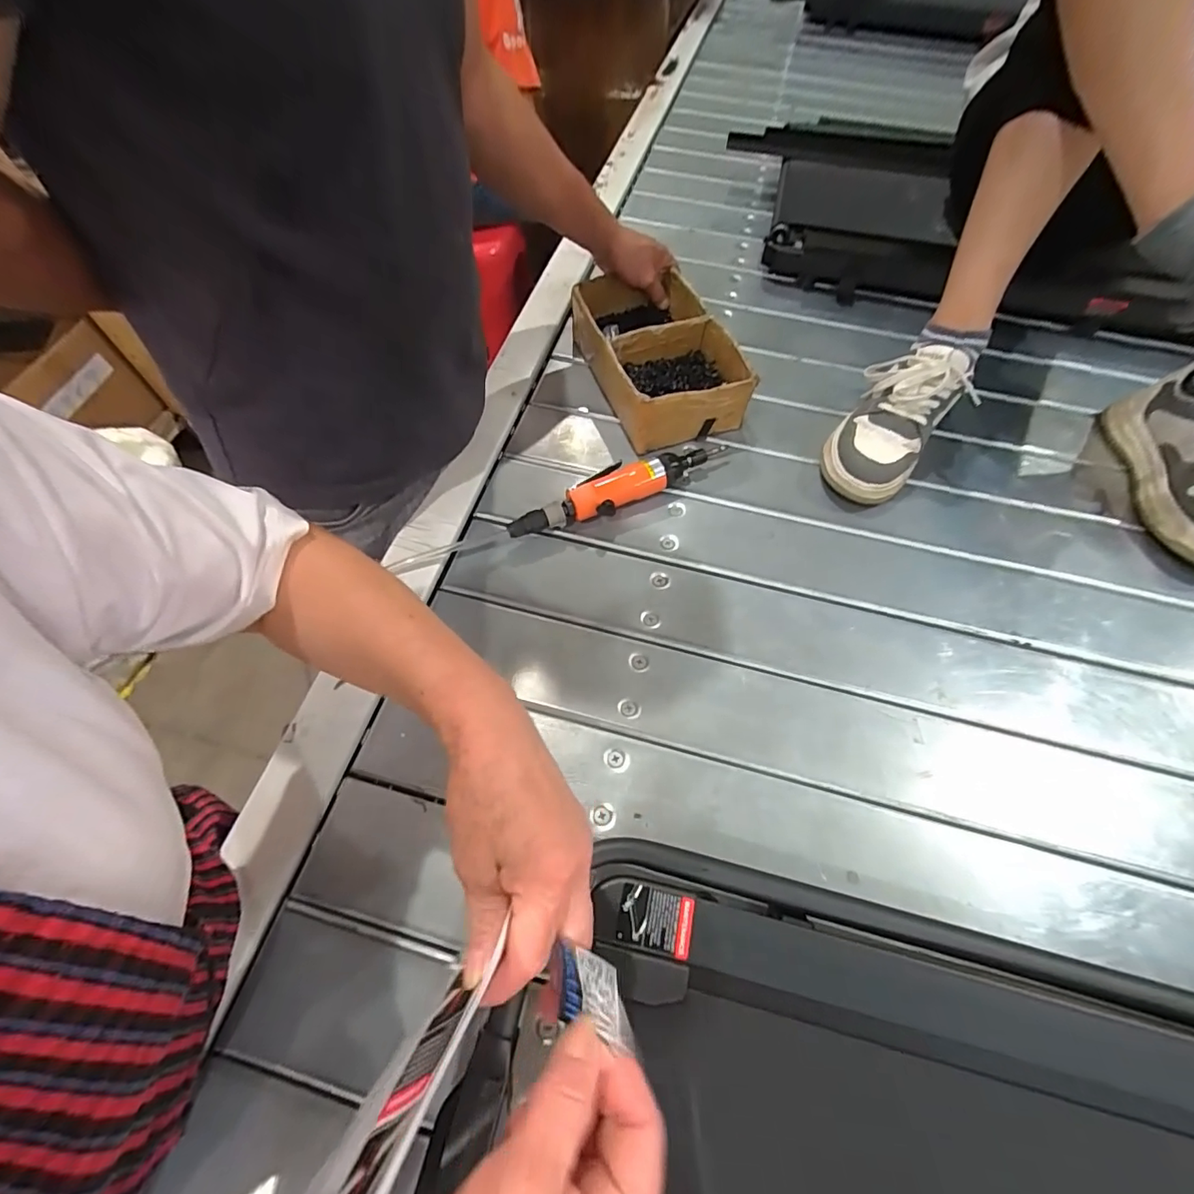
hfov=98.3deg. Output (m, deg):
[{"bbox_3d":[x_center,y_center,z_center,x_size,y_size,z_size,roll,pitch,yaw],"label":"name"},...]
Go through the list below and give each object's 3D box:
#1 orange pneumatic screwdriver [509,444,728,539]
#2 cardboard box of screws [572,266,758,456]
[{"bbox_3d":[0.032,-0.131,0.604,0.287,0.041,0.051,-31,67,-18],"label":"orange pneumatic screwdriver"},{"bbox_3d":[0.078,-0.328,0.687,0.160,0.082,0.273,-15,63,-11],"label":"cardboard box of screws"}]

